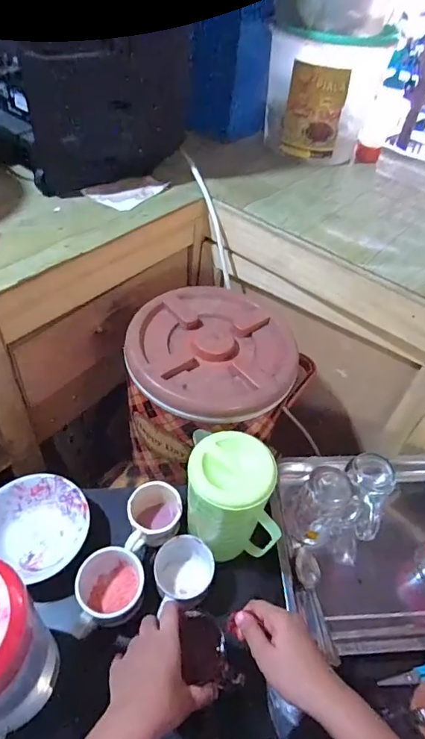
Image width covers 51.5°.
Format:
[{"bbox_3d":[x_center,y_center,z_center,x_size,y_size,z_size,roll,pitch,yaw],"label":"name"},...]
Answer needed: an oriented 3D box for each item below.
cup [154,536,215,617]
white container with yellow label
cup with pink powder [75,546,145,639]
[{"bbox_3d":[-0.041,0.282,0.620,0.079,0.061,0.094,-1,48,-7],"label":"cup"},{"bbox_3d":[0.244,-0.598,0.967,0.218,0.219,0.183,-21,53,-23],"label":"white container with yellow label"},{"bbox_3d":[-0.136,0.295,0.596,0.083,0.067,0.102,-5,49,-11],"label":"cup with pink powder"}]

